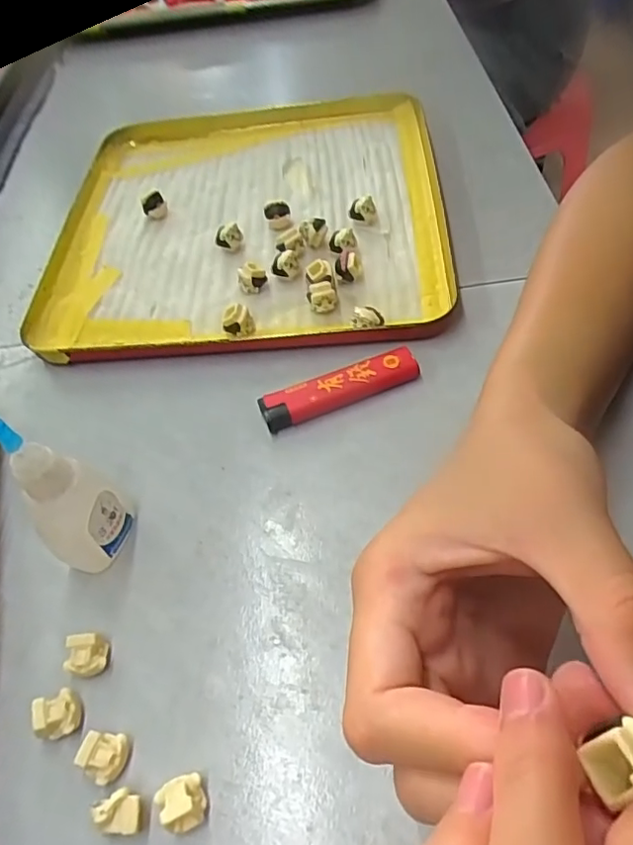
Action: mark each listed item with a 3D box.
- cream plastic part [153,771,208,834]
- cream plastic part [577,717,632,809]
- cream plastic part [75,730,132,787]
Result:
[{"bbox_3d":[-0.043,0.123,0.188,0.014,0.012,0.016,-28,56,-12],"label":"cream plastic part"},{"bbox_3d":[0.057,0.062,0.106,0.012,0.007,0.012,-18,54,-11],"label":"cream plastic part"},{"bbox_3d":[-0.072,0.113,0.198,0.014,0.010,0.015,19,59,20],"label":"cream plastic part"}]

